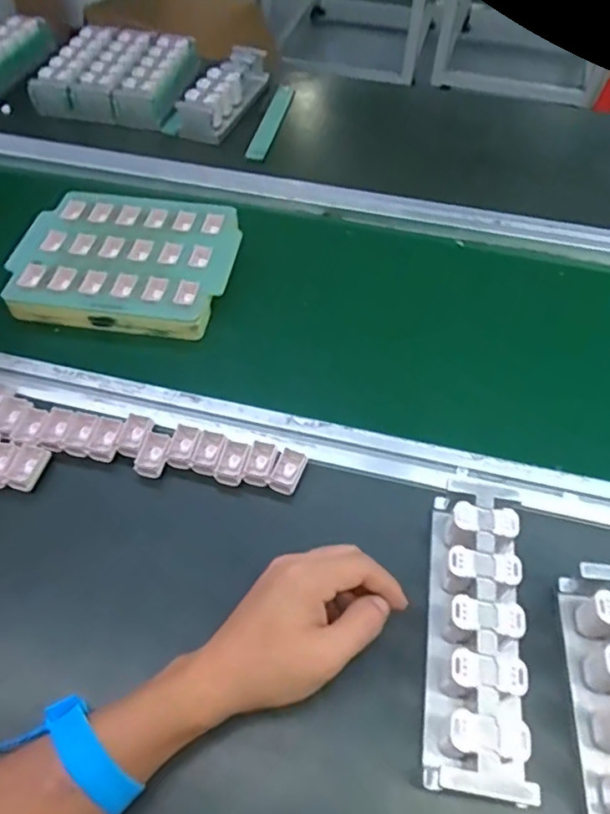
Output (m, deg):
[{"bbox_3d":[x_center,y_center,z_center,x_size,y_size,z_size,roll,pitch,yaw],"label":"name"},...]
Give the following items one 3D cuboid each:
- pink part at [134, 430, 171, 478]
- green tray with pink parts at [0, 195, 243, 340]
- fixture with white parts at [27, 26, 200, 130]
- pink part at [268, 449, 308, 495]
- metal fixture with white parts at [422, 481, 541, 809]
[{"bbox_3d":[-0.123,0.038,0.465,0.023,0.011,0.038,13,58,10],"label":"pink part"},{"bbox_3d":[-0.187,-0.158,0.604,0.217,0.030,0.176,7,58,6],"label":"green tray with pink parts"},{"bbox_3d":[-0.262,-0.475,0.813,0.179,0.046,0.193,10,58,8],"label":"fixture with white parts"},{"bbox_3d":[-0.013,0.052,0.459,0.021,0.007,0.036,17,59,12],"label":"pink part"},{"bbox_3d":[0.113,0.141,0.372,0.059,0.044,0.188,7,58,6],"label":"metal fixture with white parts"}]

